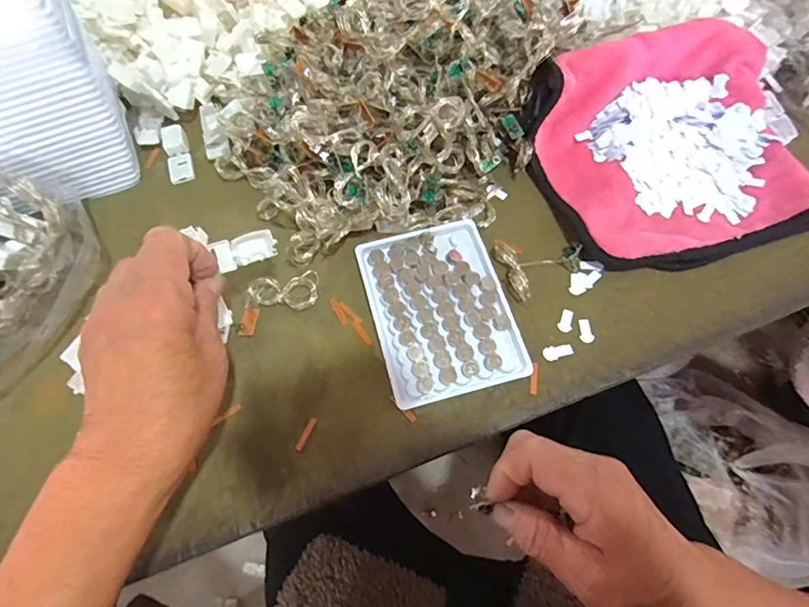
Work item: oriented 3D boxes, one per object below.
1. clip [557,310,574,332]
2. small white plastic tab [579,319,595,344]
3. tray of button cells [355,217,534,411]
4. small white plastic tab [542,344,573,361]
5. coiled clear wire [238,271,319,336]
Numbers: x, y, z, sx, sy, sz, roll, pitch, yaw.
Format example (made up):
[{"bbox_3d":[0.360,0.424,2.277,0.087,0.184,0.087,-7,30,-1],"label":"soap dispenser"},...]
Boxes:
[{"bbox_3d":[0.115,0.012,0.343,0.010,0.004,0.017,22,68,12],"label":"clip"},{"bbox_3d":[0.128,0.019,0.340,0.009,0.004,0.018,-5,65,-1],"label":"small white plastic tab"},{"bbox_3d":[0.024,0.001,0.343,0.094,0.007,0.129,-15,65,-5],"label":"tray of button cells"},{"bbox_3d":[0.106,0.033,0.333,0.020,0.004,0.010,-13,65,-4],"label":"small white plastic tab"},{"bbox_3d":[-0.093,-0.005,0.350,0.065,0.007,0.035,-28,67,-11],"label":"coiled clear wire"}]

